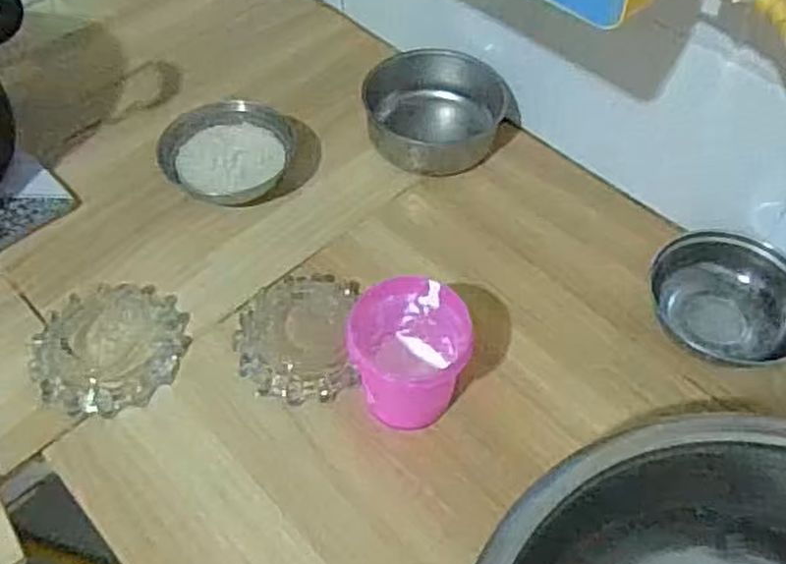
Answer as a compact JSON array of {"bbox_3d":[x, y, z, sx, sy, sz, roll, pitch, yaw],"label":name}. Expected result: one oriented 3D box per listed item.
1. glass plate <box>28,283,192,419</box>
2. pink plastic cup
[{"bbox_3d":[-0.248,0.056,0.651,0.118,0.017,0.129,0,54,0],"label":"glass plate"},{"bbox_3d":[0.014,0.059,0.603,0.085,0.095,0.091,0,54,0],"label":"pink plastic cup"}]

